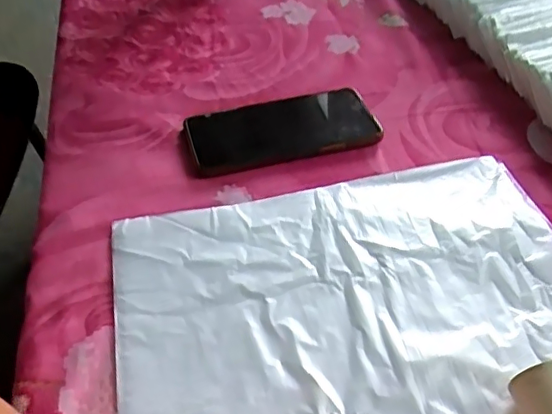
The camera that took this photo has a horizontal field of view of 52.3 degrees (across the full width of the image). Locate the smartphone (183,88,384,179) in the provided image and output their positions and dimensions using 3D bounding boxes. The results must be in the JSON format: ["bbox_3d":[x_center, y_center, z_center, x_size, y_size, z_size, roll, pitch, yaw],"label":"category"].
[{"bbox_3d":[0.006,-0.070,0.499,0.165,0.010,0.079,-12,46,-9],"label":"smartphone"}]

